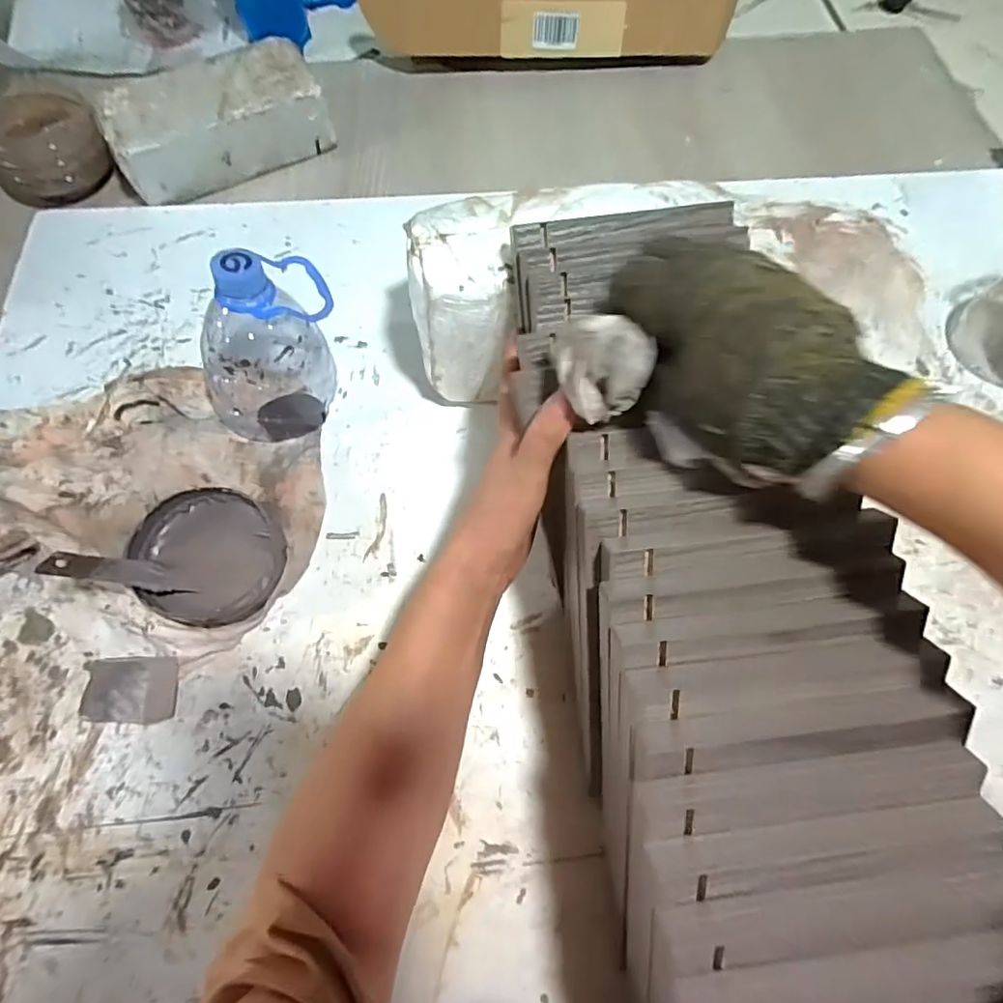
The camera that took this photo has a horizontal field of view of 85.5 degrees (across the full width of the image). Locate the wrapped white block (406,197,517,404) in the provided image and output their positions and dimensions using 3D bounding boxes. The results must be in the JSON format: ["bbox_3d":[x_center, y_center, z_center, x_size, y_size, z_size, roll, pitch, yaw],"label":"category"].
[{"bbox_3d":[-0.031,-0.145,0.420,0.076,0.125,0.110,-4,67,-3],"label":"wrapped white block"}]

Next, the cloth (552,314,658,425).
[{"bbox_3d":[0.047,-0.068,0.264,0.032,0.034,0.044,-21,68,-10],"label":"cloth"}]

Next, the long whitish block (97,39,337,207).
[{"bbox_3d":[-0.277,-0.373,0.540,0.197,0.069,0.081,-29,70,-13],"label":"long whitish block"}]

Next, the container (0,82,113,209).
[{"bbox_3d":[-0.445,-0.344,0.519,0.092,0.062,0.097,0,66,-1],"label":"container"}]

